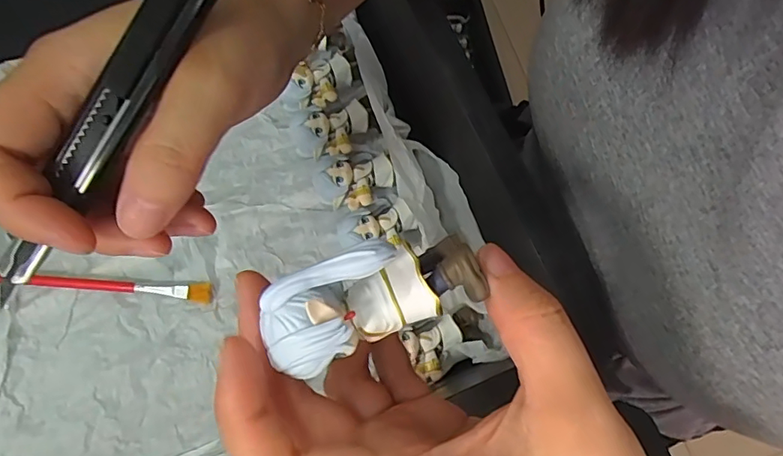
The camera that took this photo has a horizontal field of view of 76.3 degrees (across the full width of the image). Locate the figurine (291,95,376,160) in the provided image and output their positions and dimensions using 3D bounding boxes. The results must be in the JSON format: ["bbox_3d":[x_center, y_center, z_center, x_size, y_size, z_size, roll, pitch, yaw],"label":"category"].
[{"bbox_3d":[-0.035,-0.066,0.328,0.057,0.026,0.031,-39,80,-13],"label":"figurine"}]

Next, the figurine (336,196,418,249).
[{"bbox_3d":[-0.009,-0.001,0.311,0.048,0.023,0.031,-20,76,-10],"label":"figurine"}]

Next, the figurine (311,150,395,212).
[{"bbox_3d":[-0.023,-0.031,0.320,0.048,0.023,0.035,-32,78,-12],"label":"figurine"}]

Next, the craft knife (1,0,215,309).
[{"bbox_3d":[-0.077,-0.037,0.144,0.015,0.011,0.134,37,97,11],"label":"craft knife"}]

